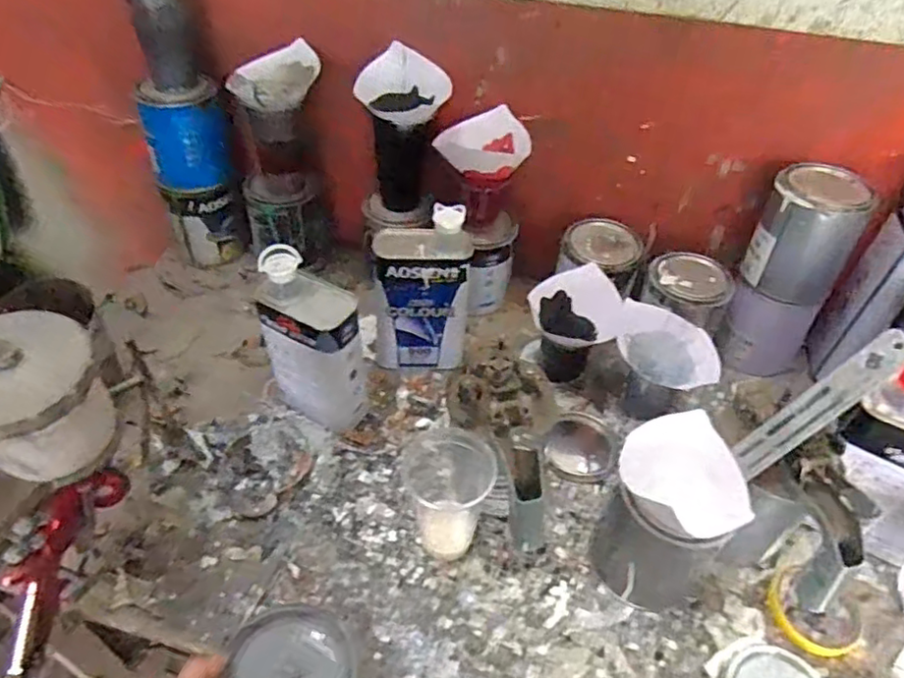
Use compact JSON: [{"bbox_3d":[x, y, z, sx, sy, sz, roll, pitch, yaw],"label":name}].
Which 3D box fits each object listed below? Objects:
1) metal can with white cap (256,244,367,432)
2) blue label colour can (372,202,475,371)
[{"bbox_3d":[-0.156,0.011,0.727,0.103,0.243,0.052,23,49,18],"label":"metal can with white cap"},{"bbox_3d":[-0.036,-0.058,0.792,0.119,0.213,0.067,8,46,4],"label":"blue label colour can"}]

